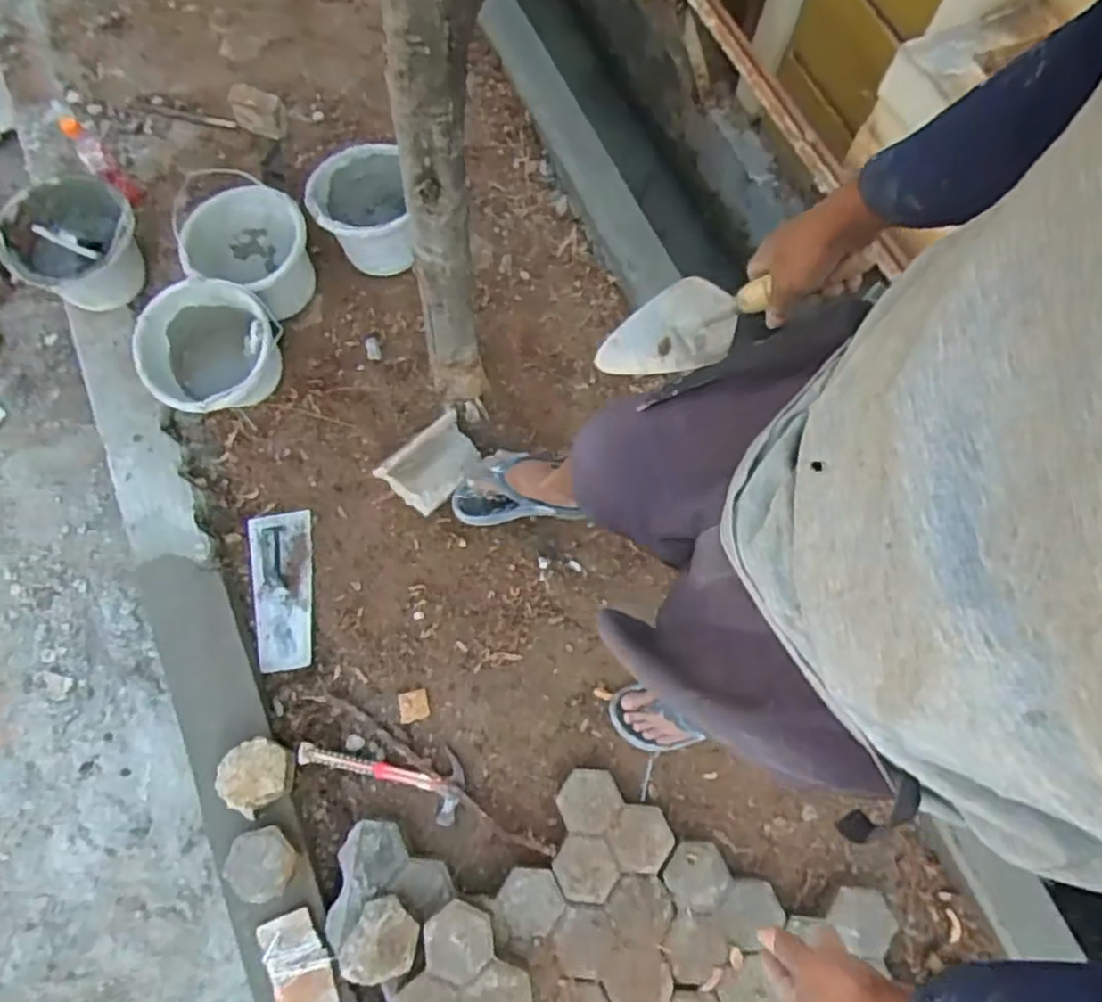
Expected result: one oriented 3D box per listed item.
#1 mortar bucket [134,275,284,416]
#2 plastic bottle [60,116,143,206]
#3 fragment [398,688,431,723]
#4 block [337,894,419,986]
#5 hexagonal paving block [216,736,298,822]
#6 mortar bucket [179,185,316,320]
[{"bbox_3d":[-0.639,-0.273,1.369,0.250,0.209,0.228,0,70,-1],"label":"mortar bucket"},{"bbox_3d":[-0.945,-0.710,1.515,0.061,0.209,0.064,-36,75,-14],"label":"plastic bottle"},{"bbox_3d":[-0.242,0.361,1.259,0.053,0.007,0.052,-15,71,-6],"label":"fragment"},{"bbox_3d":[-0.254,0.657,1.065,0.109,0.068,0.116,19,70,5],"label":"block"},{"bbox_3d":[-0.468,0.437,1.144,0.110,0.068,0.104,-27,73,-11],"label":"hexagonal paving block"},{"bbox_3d":[-0.599,-0.494,1.421,0.226,0.144,0.218,1,70,-2],"label":"mortar bucket"}]

